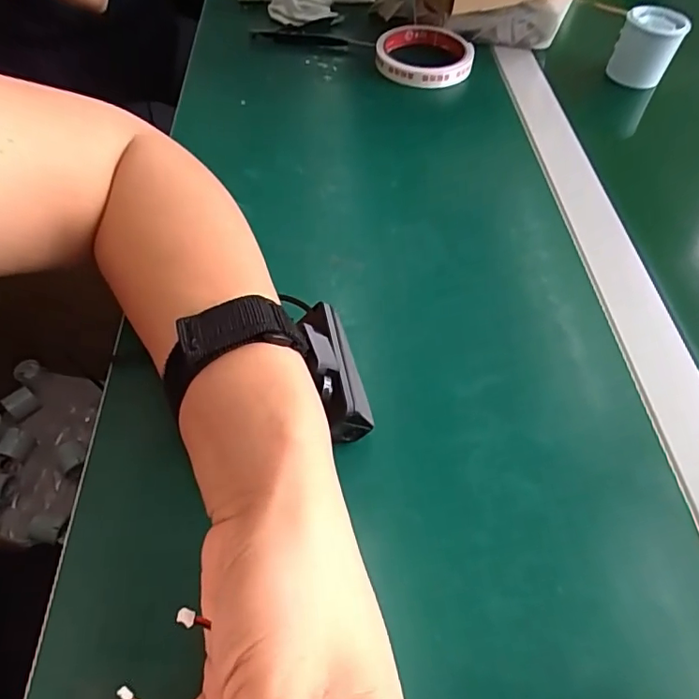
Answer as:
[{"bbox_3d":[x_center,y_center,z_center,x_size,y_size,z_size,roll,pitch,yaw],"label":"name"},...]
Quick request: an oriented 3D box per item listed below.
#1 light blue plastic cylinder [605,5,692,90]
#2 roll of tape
[{"bbox_3d":[0.288,-0.293,0.509,0.055,0.056,0.049,25,56,13],"label":"light blue plastic cylinder"},{"bbox_3d":[0.072,-0.285,0.510,0.091,0.020,0.090,2,54,1],"label":"roll of tape"}]

